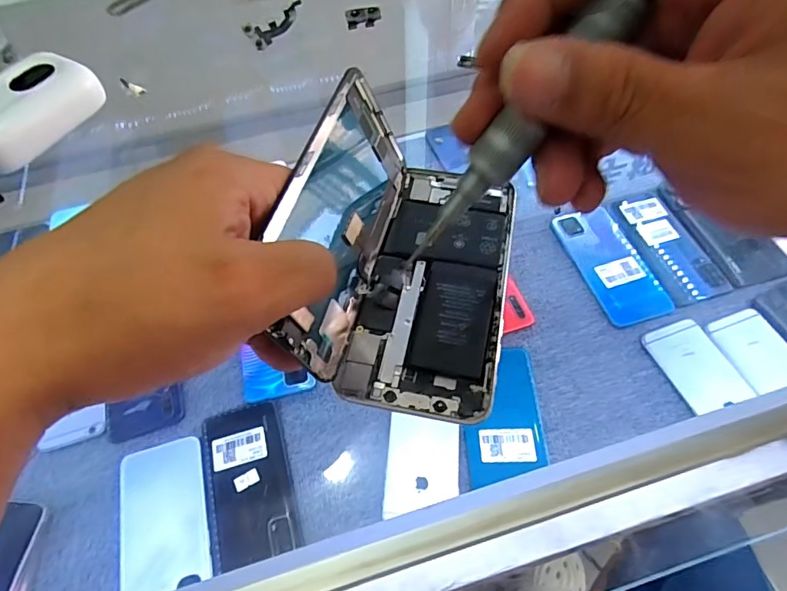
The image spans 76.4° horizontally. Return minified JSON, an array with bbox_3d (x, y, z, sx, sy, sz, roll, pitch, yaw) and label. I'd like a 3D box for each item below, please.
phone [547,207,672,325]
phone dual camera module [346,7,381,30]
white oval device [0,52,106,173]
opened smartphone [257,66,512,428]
[{"bbox_3d":[0.254,-0.038,0.582,0.075,0.012,0.154,-16,58,-7],"label":"phone"},{"bbox_3d":[-0.023,-0.214,0.384,0.027,0.011,0.012,-4,58,0],"label":"phone dual camera module"},{"bbox_3d":[-0.225,-0.115,0.307,0.053,0.027,0.085,21,61,15],"label":"white oval device"},{"bbox_3d":[0.007,-0.027,0.223,0.093,0.065,0.137,9,59,9],"label":"opened smartphone"}]

